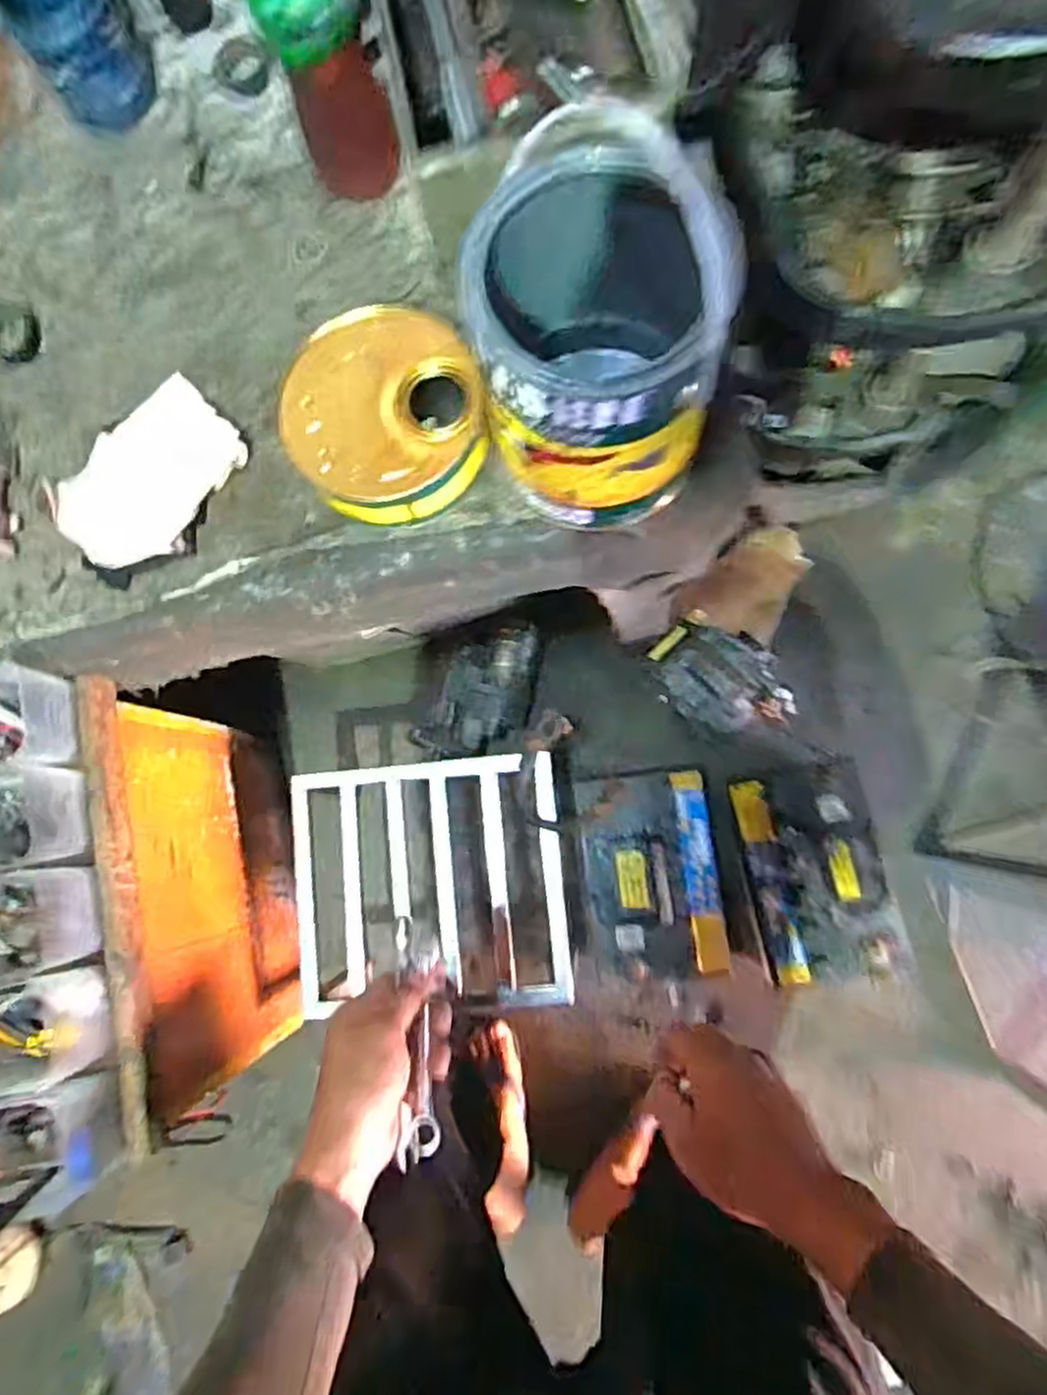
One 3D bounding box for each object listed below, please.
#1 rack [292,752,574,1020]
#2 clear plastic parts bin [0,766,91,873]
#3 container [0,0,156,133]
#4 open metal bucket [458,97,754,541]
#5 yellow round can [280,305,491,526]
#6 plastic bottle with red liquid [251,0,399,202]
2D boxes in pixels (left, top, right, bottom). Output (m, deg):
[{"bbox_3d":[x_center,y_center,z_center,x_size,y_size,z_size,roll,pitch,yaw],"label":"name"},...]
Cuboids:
[{"bbox_3d":[-0.120,0.236,0.967,0.342,0.033,0.304,-5,83,4],"label":"rack"},{"bbox_3d":[-0.467,0.112,0.698,0.134,0.094,0.090,-5,83,4],"label":"clear plastic parts bin"},{"bbox_3d":[-0.408,-0.608,0.701,0.099,0.096,0.114,-29,82,0],"label":"container"},{"bbox_3d":[0.050,-0.244,0.527,0.153,0.264,0.174,-8,82,3],"label":"open metal bucket"},{"bbox_3d":[-0.110,-0.227,0.635,0.161,0.080,0.150,-1,83,4],"label":"yellow round can"},{"bbox_3d":[-0.157,-0.498,0.586,0.079,0.262,0.066,-14,82,3],"label":"plastic bottle with red liquid"}]

